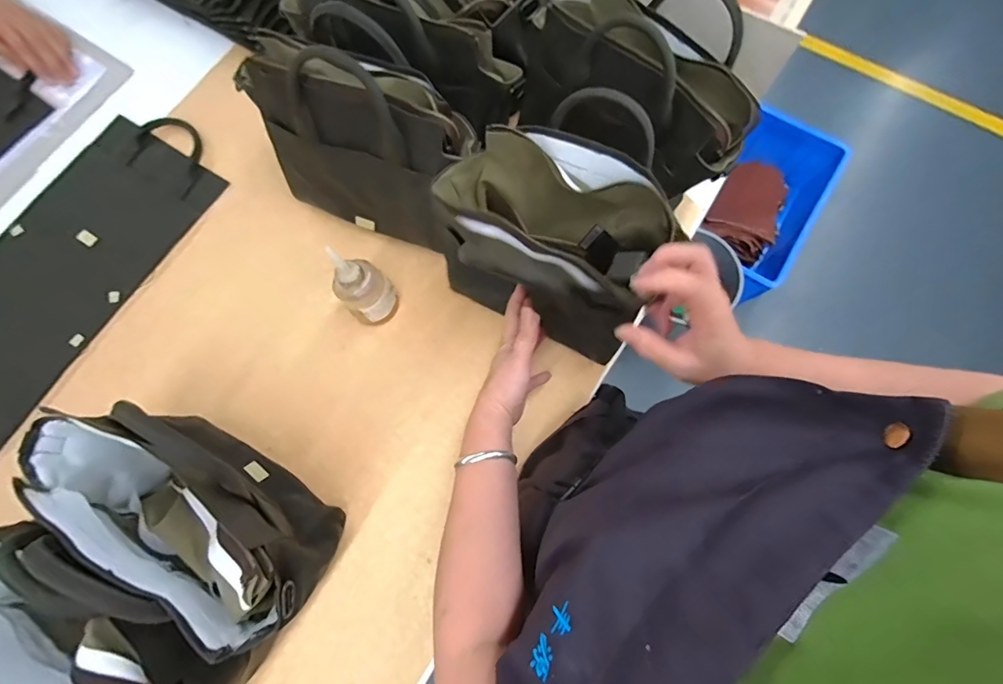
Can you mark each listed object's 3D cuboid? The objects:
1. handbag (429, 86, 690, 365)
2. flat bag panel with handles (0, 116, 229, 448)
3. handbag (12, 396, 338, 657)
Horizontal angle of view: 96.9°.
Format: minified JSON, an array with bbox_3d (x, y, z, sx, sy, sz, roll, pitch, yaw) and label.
[{"bbox_3d":[0.060,-0.130,0.503,0.244,0.200,0.177,27,79,7],"label":"handbag"},{"bbox_3d":[-0.655,-0.087,0.638,0.241,0.014,0.562,33,79,7],"label":"flat bag panel with handles"},{"bbox_3d":[-0.313,0.163,0.445,0.298,0.234,0.123,27,78,7],"label":"handbag"}]

